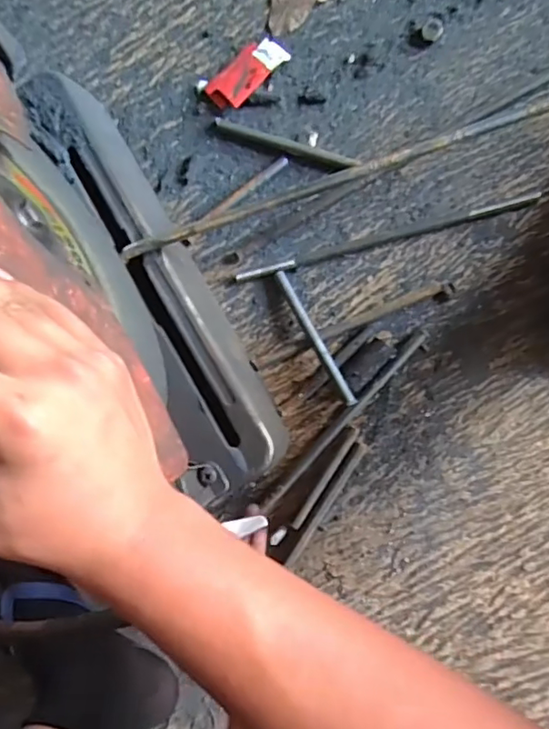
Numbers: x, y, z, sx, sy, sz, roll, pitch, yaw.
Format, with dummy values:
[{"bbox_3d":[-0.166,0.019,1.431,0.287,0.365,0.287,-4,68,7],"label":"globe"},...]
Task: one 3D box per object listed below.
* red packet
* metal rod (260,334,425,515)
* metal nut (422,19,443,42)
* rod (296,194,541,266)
[{"bbox_3d":[-0.029,-0.298,0.565,0.043,0.015,0.083,45,99,7],"label":"red packet"},{"bbox_3d":[0.068,0.059,0.553,0.013,0.011,0.230,41,98,8],"label":"metal rod"},{"bbox_3d":[0.155,-0.327,0.540,0.020,0.006,0.021,4,92,9],"label":"metal nut"},{"bbox_3d":[0.136,-0.132,0.544,0.233,0.007,0.011,-14,88,11],"label":"rod"}]

